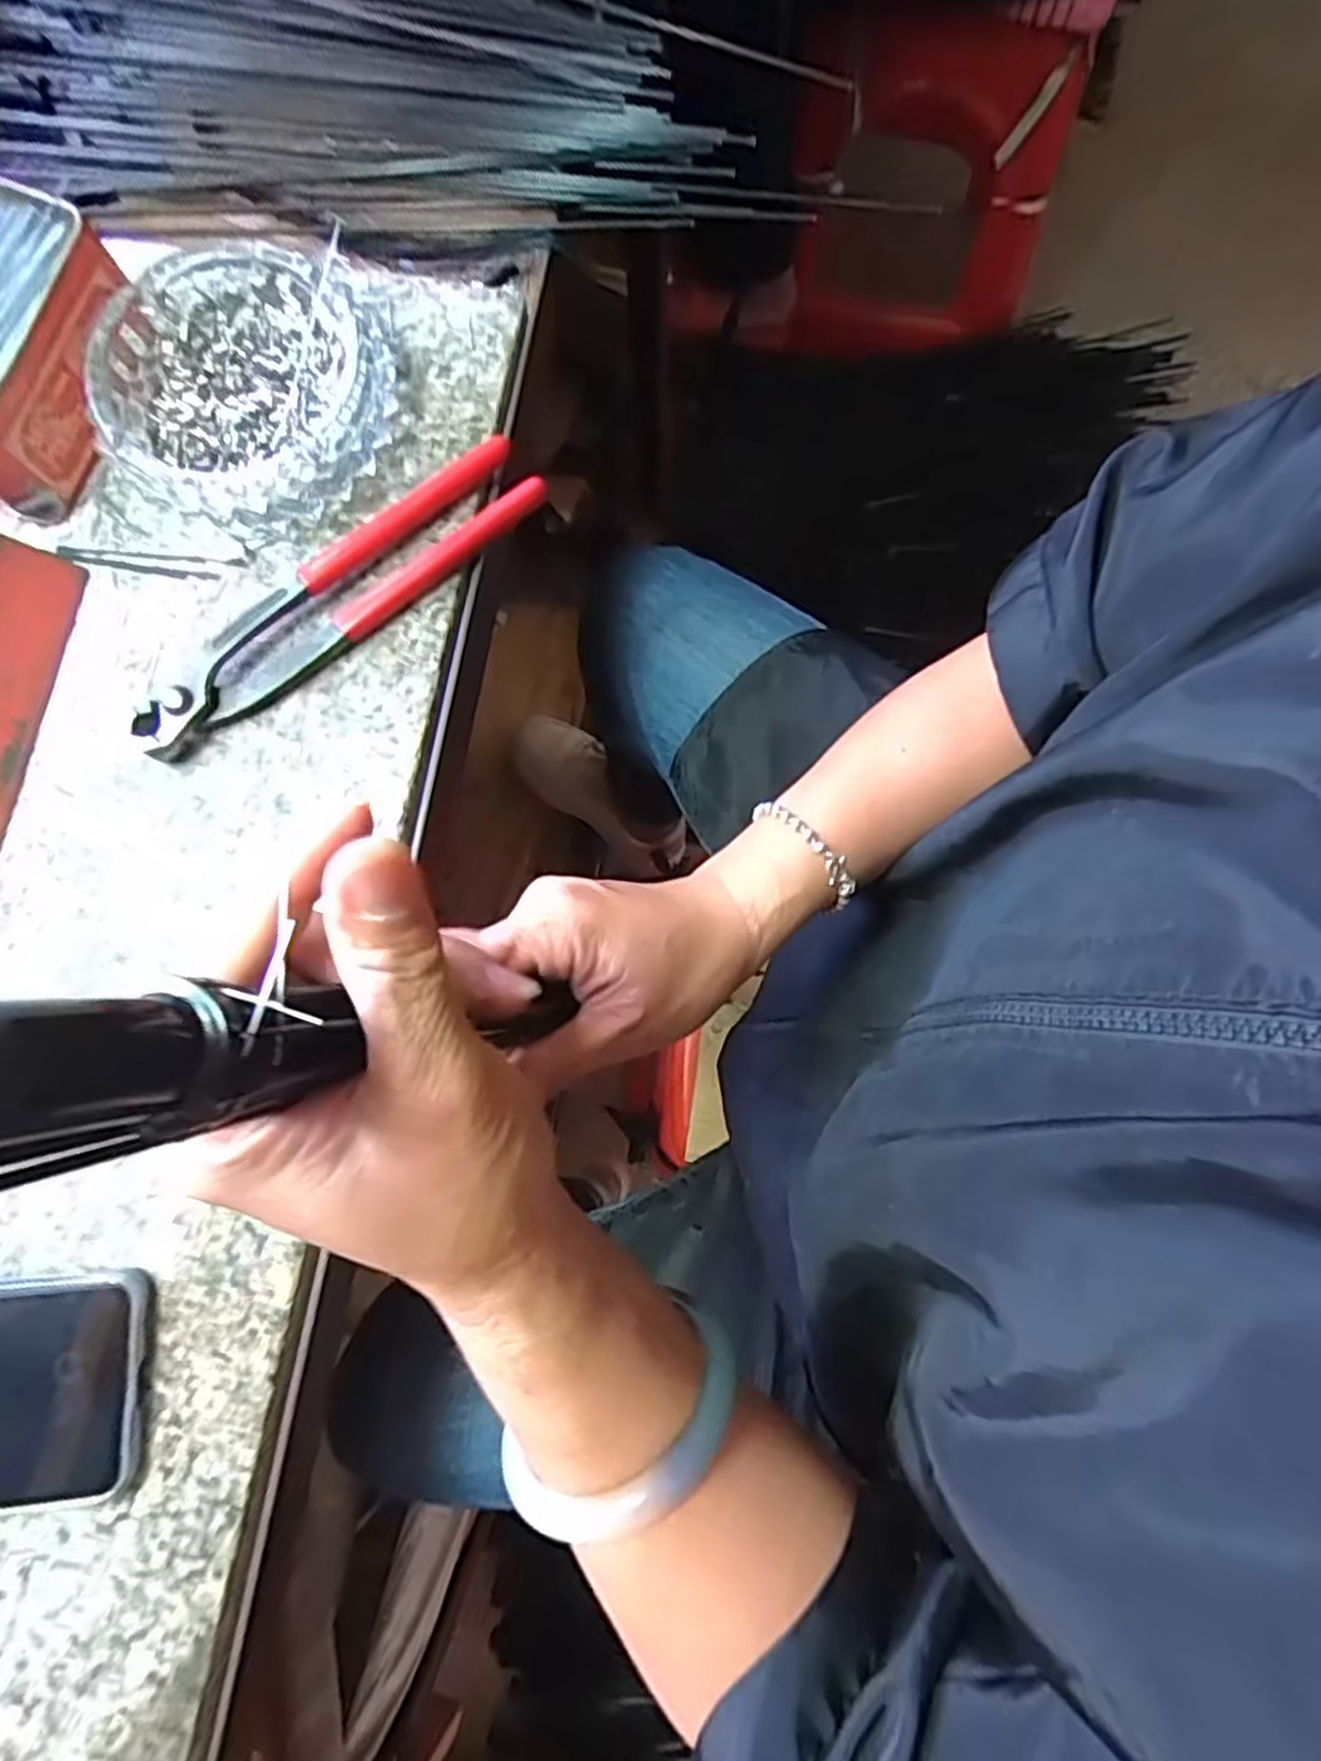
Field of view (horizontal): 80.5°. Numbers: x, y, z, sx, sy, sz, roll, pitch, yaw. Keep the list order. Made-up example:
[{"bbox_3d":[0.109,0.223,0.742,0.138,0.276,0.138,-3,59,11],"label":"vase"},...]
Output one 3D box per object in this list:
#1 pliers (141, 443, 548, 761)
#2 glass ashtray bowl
[{"bbox_3d":[-0.137,-0.121,0.333,0.193,0.015,0.040,-39,82,-6],"label":"pliers"},{"bbox_3d":[-0.177,-0.212,0.338,0.116,0.030,0.113,0,80,0],"label":"glass ashtray bowl"}]

